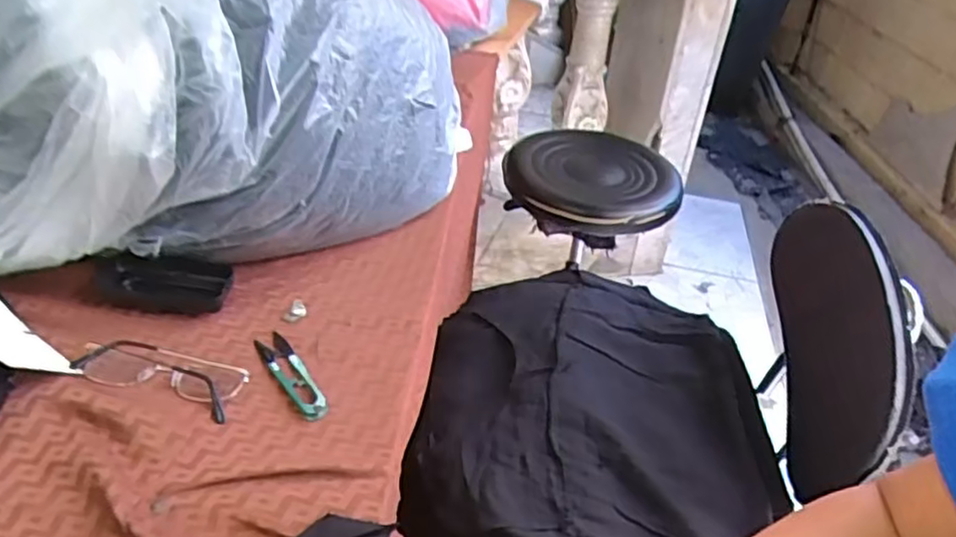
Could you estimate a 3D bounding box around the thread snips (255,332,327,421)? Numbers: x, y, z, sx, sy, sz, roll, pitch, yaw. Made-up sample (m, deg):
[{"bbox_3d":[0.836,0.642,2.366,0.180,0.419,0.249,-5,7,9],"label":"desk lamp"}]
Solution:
[{"bbox_3d":[-0.147,0.083,0.530,0.024,0.007,0.099,-20,42,-33],"label":"thread snips"}]

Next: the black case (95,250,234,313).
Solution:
[{"bbox_3d":[-0.277,0.013,0.588,0.116,0.029,0.049,3,35,-4],"label":"black case"}]

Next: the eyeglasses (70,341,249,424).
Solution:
[{"bbox_3d":[-0.244,0.078,0.511,0.128,0.019,0.039,14,35,11],"label":"eyeglasses"}]

